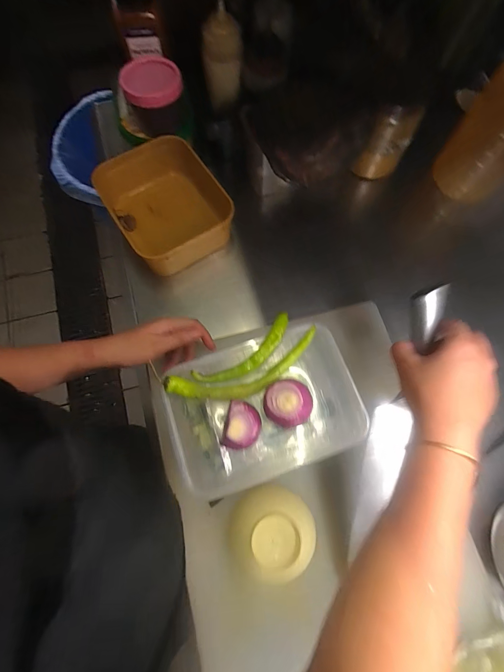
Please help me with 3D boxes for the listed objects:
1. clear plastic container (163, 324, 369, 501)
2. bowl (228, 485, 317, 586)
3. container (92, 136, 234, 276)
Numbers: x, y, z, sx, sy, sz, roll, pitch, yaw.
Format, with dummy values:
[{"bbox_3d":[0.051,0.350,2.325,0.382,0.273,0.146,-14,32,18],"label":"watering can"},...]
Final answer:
[{"bbox_3d":[0.008,0.069,0.326,0.167,0.070,0.122,-19,73,-5],"label":"clear plastic container"},{"bbox_3d":[0.024,0.232,0.396,0.097,0.046,0.096,0,72,1],"label":"bowl"},{"bbox_3d":[-0.133,-0.206,0.538,0.159,0.068,0.199,-32,74,-8],"label":"container"}]

